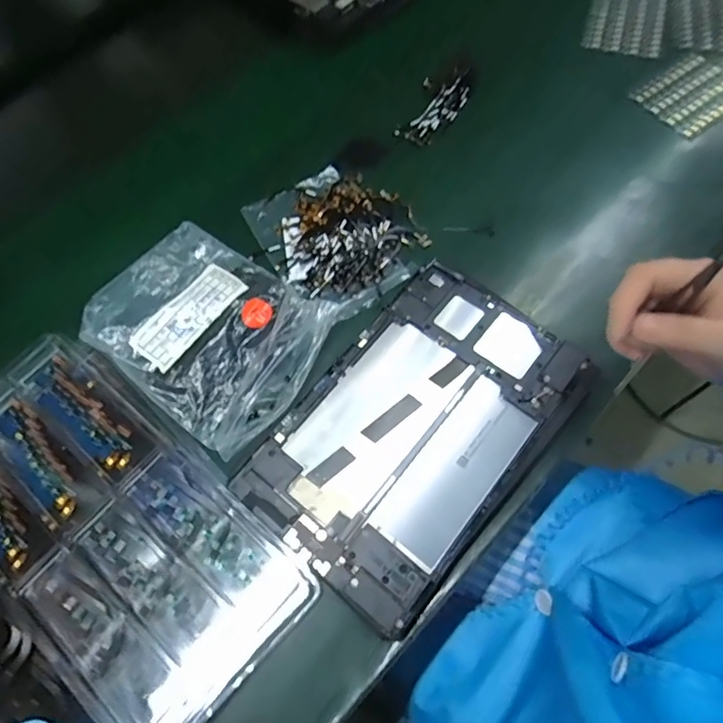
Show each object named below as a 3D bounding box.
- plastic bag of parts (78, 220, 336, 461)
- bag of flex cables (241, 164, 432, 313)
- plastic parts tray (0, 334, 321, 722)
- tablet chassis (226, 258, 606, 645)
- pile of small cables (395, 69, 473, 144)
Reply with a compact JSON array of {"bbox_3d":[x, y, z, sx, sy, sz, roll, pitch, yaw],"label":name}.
[{"bbox_3d":[-0.122,-0.030,0.411,0.177,0.031,0.139,34,70,17],"label":"plastic bag of parts"},{"bbox_3d":[-0.019,-0.116,0.466,0.128,0.012,0.145,-34,68,-14],"label":"bag of flex cables"},{"bbox_3d":[-0.191,0.119,0.348,0.280,0.025,0.180,39,71,18],"label":"plastic parts tray"},{"bbox_3d":[0.041,0.043,0.366,0.150,0.008,0.236,38,71,18],"label":"tablet chassis"},{"bbox_3d":[0.079,-0.263,0.525,0.048,0.017,0.108,24,67,13],"label":"pile of small cables"}]

